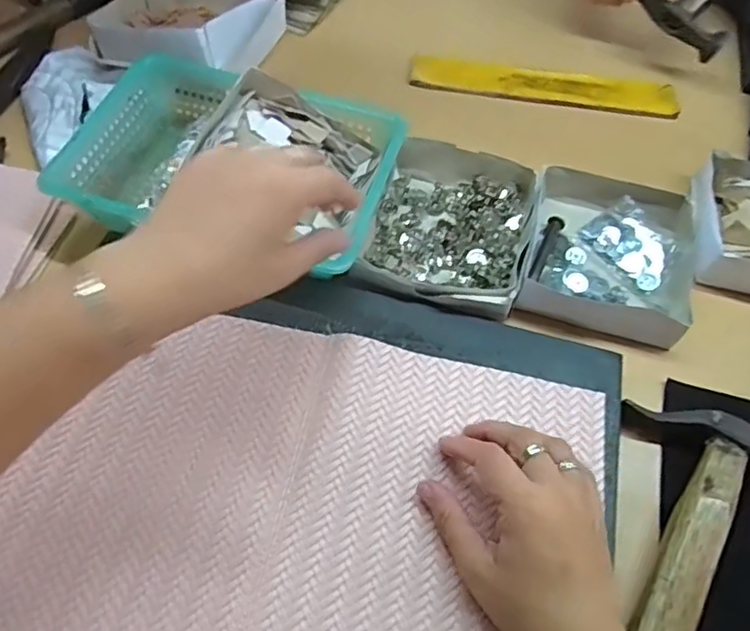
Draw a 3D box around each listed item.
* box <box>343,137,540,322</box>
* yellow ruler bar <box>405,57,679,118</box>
[{"bbox_3d":[0.063,-0.074,0.497,0.126,0.035,0.164,16,60,7],"label":"box"},{"bbox_3d":[0.176,-0.241,0.620,0.271,0.008,0.048,8,63,2],"label":"yellow ruler bar"}]

